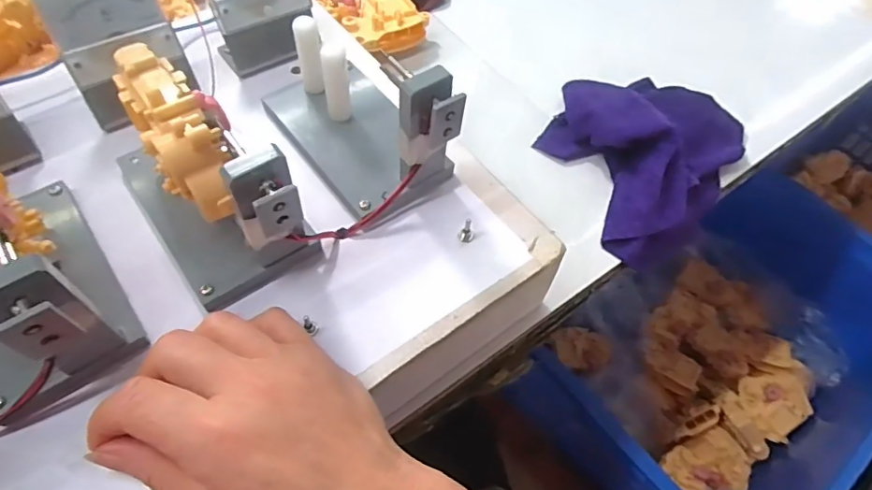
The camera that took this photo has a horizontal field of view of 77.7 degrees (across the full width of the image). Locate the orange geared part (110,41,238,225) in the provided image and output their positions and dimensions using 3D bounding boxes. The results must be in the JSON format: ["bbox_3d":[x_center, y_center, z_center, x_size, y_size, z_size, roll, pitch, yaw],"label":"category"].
[{"bbox_3d":[-0.124,-0.058,0.262,0.037,0.035,0.099,-26,63,-19],"label":"orange geared part"}]

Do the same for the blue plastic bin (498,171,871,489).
[{"bbox_3d":[0.419,0.163,0.809,0.528,0.212,0.375,-36,67,-23],"label":"blue plastic bin"}]

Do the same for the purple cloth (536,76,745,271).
[{"bbox_3d":[0.162,-0.080,0.433,0.143,0.043,0.174,32,61,15],"label":"purple cloth"}]

